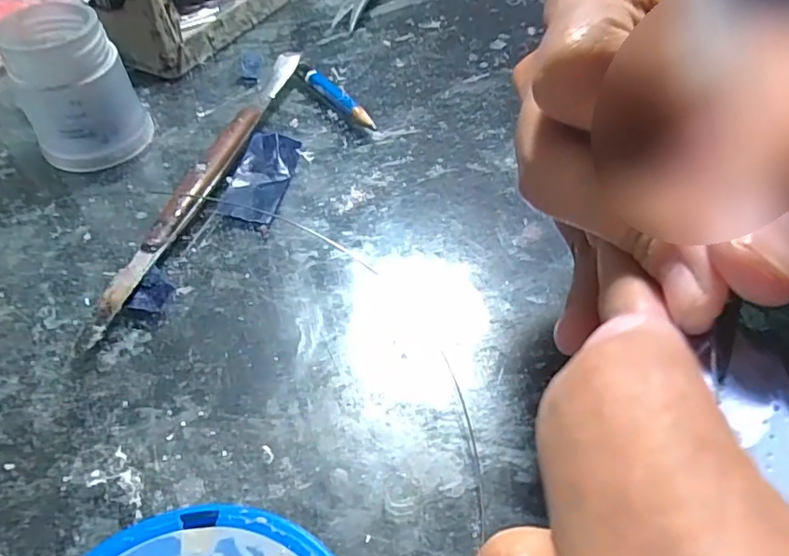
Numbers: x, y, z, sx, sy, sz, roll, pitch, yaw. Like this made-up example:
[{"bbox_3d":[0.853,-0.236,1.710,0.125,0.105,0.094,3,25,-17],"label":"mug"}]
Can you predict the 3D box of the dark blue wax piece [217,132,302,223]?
[{"bbox_3d":[-0.053,-0.042,0.227,0.022,0.007,0.045,8,50,6],"label":"dark blue wax piece"}]

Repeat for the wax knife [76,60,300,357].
[{"bbox_3d":[-0.072,-0.042,0.225,0.013,0.011,0.164,12,51,10],"label":"wax knife"}]

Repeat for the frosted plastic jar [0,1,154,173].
[{"bbox_3d":[-0.126,-0.076,0.227,0.040,0.051,0.038,-24,54,-20],"label":"frosted plastic jar"}]

